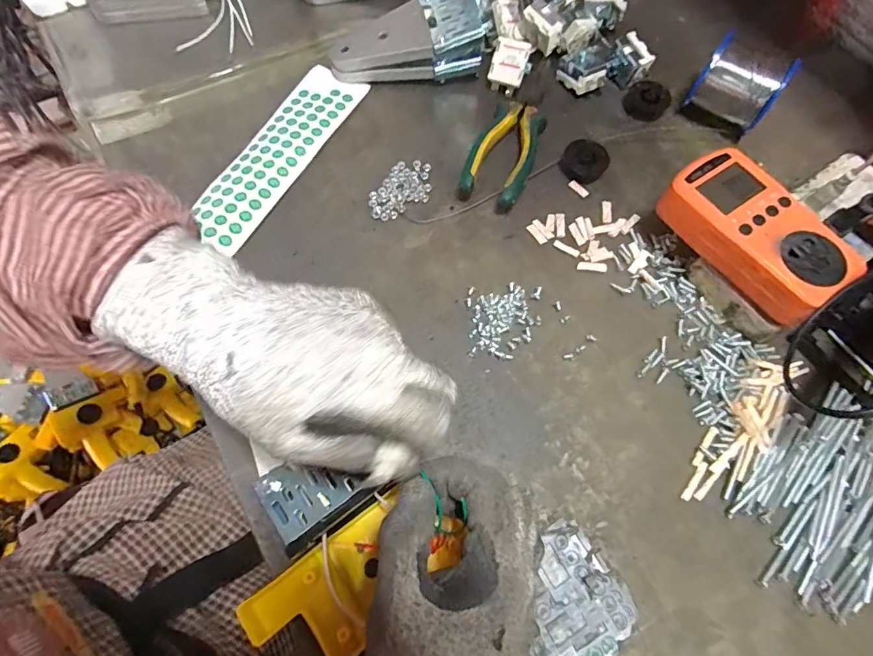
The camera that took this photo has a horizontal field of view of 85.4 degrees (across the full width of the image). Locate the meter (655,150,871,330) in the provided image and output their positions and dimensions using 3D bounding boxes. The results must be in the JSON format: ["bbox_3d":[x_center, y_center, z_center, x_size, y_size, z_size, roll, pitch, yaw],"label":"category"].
[{"bbox_3d":[0.223,-0.067,0.333,0.067,0.034,0.123,-33,72,-15],"label":"meter"}]

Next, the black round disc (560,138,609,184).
[{"bbox_3d":[0.129,-0.146,0.411,0.037,0.016,0.035,5,67,0],"label":"black round disc"}]

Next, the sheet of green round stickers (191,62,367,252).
[{"bbox_3d":[-0.133,-0.152,0.406,0.058,0.007,0.209,26,66,5],"label":"sheet of green round stickers"}]

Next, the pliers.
[{"bbox_3d":[0.069,-0.179,0.418,0.051,0.023,0.173,20,68,6],"label":"pliers"}]

